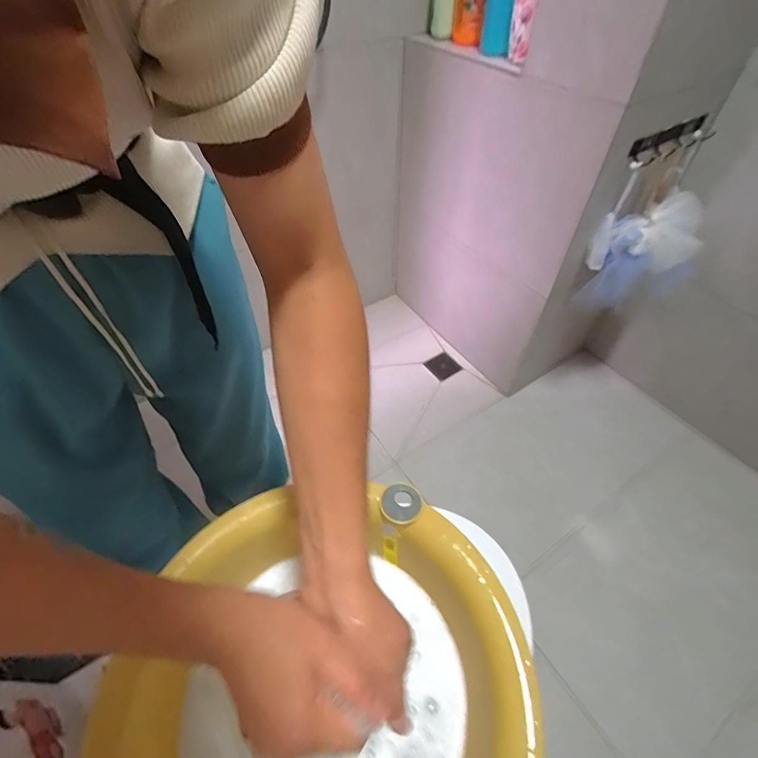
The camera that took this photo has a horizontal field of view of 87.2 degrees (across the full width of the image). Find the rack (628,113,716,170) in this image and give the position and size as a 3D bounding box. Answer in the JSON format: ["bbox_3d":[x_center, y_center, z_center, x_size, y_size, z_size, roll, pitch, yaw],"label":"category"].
[{"bbox_3d":[0.585,-0.471,0.783,0.263,0.043,0.047,-29,56,-23],"label":"rack"}]

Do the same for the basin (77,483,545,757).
[{"bbox_3d":[-0.037,0.288,0.373,0.339,0.102,0.364,0,50,0],"label":"basin"}]

